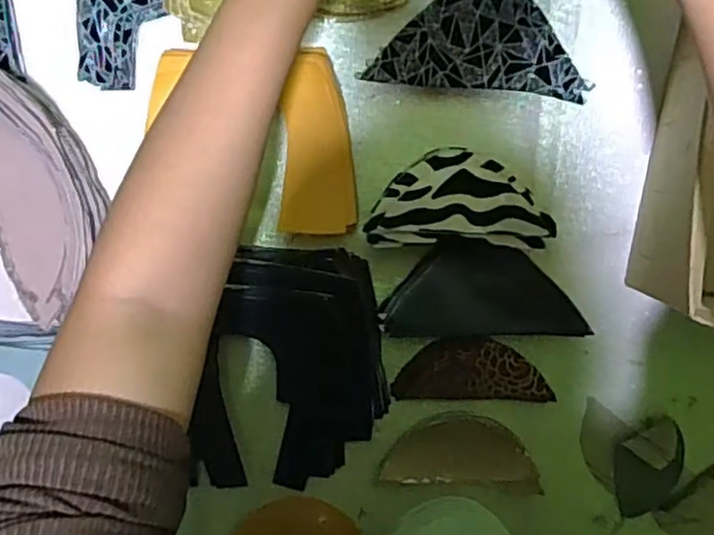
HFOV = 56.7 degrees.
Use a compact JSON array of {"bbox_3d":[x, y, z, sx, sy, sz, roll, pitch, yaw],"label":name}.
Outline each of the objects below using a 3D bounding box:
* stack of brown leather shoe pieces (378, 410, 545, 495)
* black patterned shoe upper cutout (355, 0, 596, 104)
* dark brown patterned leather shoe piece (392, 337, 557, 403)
[{"bbox_3d":[0.084,0.146,0.523,0.120,0.012,0.058,6,100,0],"label":"stack of brown leather shoe pieces"},{"bbox_3d":[0.089,-0.164,0.474,0.152,0.027,0.075,5,100,0],"label":"black patterned shoe upper cutout"},{"bbox_3d":[0.089,0.079,0.515,0.116,0.016,0.050,0,100,0],"label":"dark brown patterned leather shoe piece"}]

